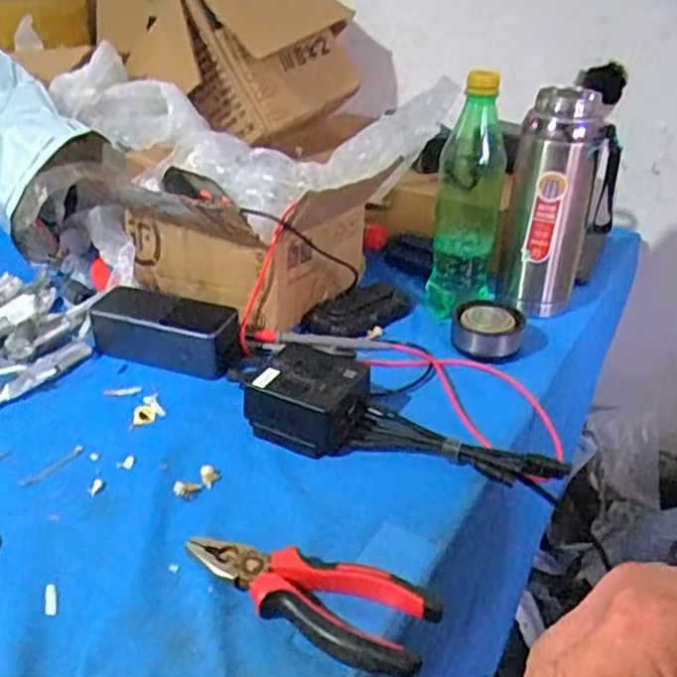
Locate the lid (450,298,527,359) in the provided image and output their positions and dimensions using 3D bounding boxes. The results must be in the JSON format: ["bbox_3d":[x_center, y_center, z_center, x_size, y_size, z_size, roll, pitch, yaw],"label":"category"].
[{"bbox_3d":[0.143,-0.011,0.678,0.065,0.033,0.071,1,32,-1],"label":"lid"}]

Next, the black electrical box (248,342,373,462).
[{"bbox_3d":[-0.022,0.046,0.564,0.089,0.048,0.074,12,33,16],"label":"black electrical box"}]

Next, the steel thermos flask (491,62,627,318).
[{"bbox_3d":[0.224,-0.136,0.717,0.103,0.215,0.071,6,30,7],"label":"steel thermos flask"}]

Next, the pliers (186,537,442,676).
[{"bbox_3d":[-0.020,0.150,0.426,0.153,0.022,0.057,16,34,21],"label":"pliers"}]

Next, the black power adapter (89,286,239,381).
[{"bbox_3d":[-0.156,-0.008,0.651,0.131,0.045,0.059,11,33,14],"label":"black power adapter"}]

